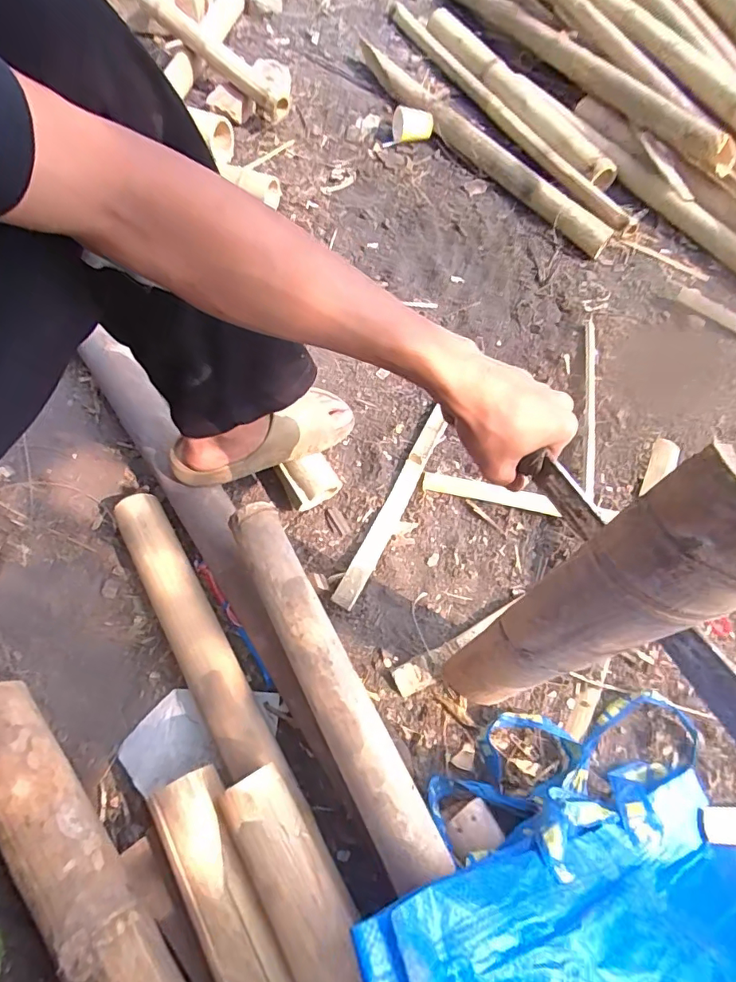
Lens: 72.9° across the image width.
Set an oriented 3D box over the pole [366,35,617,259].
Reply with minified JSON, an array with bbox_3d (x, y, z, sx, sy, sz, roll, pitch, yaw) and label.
[{"bbox_3d":[0.220,-0.817,1.131,0.072,0.057,0.850,-32,68,-15],"label":"pole"}]

